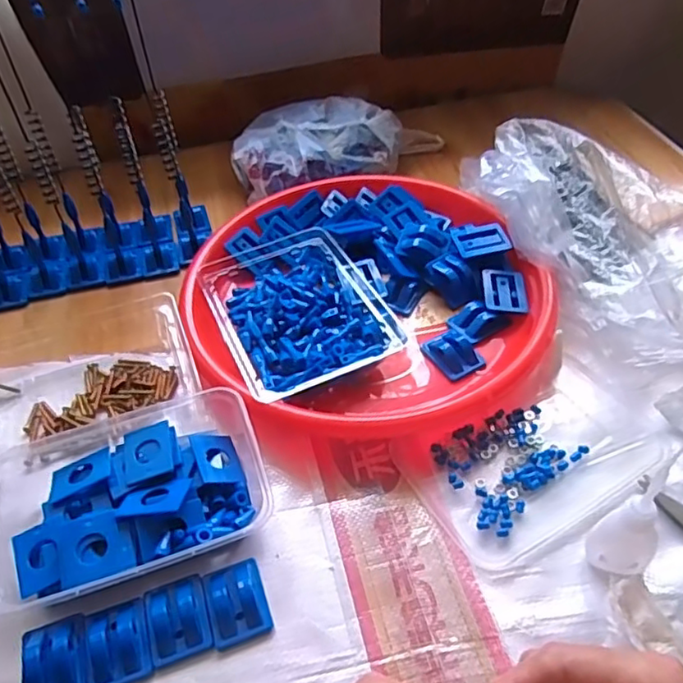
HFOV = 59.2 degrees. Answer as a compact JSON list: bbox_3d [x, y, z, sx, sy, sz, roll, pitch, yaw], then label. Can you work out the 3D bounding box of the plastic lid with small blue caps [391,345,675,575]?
[{"bbox_3d":[0.131,0.073,0.409,0.165,0.008,0.102,-24,49,-18],"label":"plastic lid with small blue caps"}]

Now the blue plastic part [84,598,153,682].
[{"bbox_3d":[-0.126,0.167,0.337,0.033,0.012,0.043,-15,47,-10],"label":"blue plastic part"}]

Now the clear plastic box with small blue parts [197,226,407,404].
[{"bbox_3d":[-0.034,-0.030,0.494,0.132,0.035,0.178,-20,48,-15],"label":"clear plastic box with small blue parts"}]

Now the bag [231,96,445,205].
[{"bbox_3d":[-0.007,-0.215,0.653,0.234,0.061,0.117,-25,50,-19],"label":"bag"}]

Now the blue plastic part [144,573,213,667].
[{"bbox_3d":[-0.095,0.158,0.347,0.033,0.012,0.044,-17,48,-12],"label":"blue plastic part"}]

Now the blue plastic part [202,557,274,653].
[{"bbox_3d":[-0.062,0.150,0.351,0.034,0.015,0.046,-16,47,-11],"label":"blue plastic part"}]

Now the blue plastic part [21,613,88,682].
[{"bbox_3d":[-0.158,0.175,0.330,0.036,0.013,0.046,-14,47,-9],"label":"blue plastic part"}]

